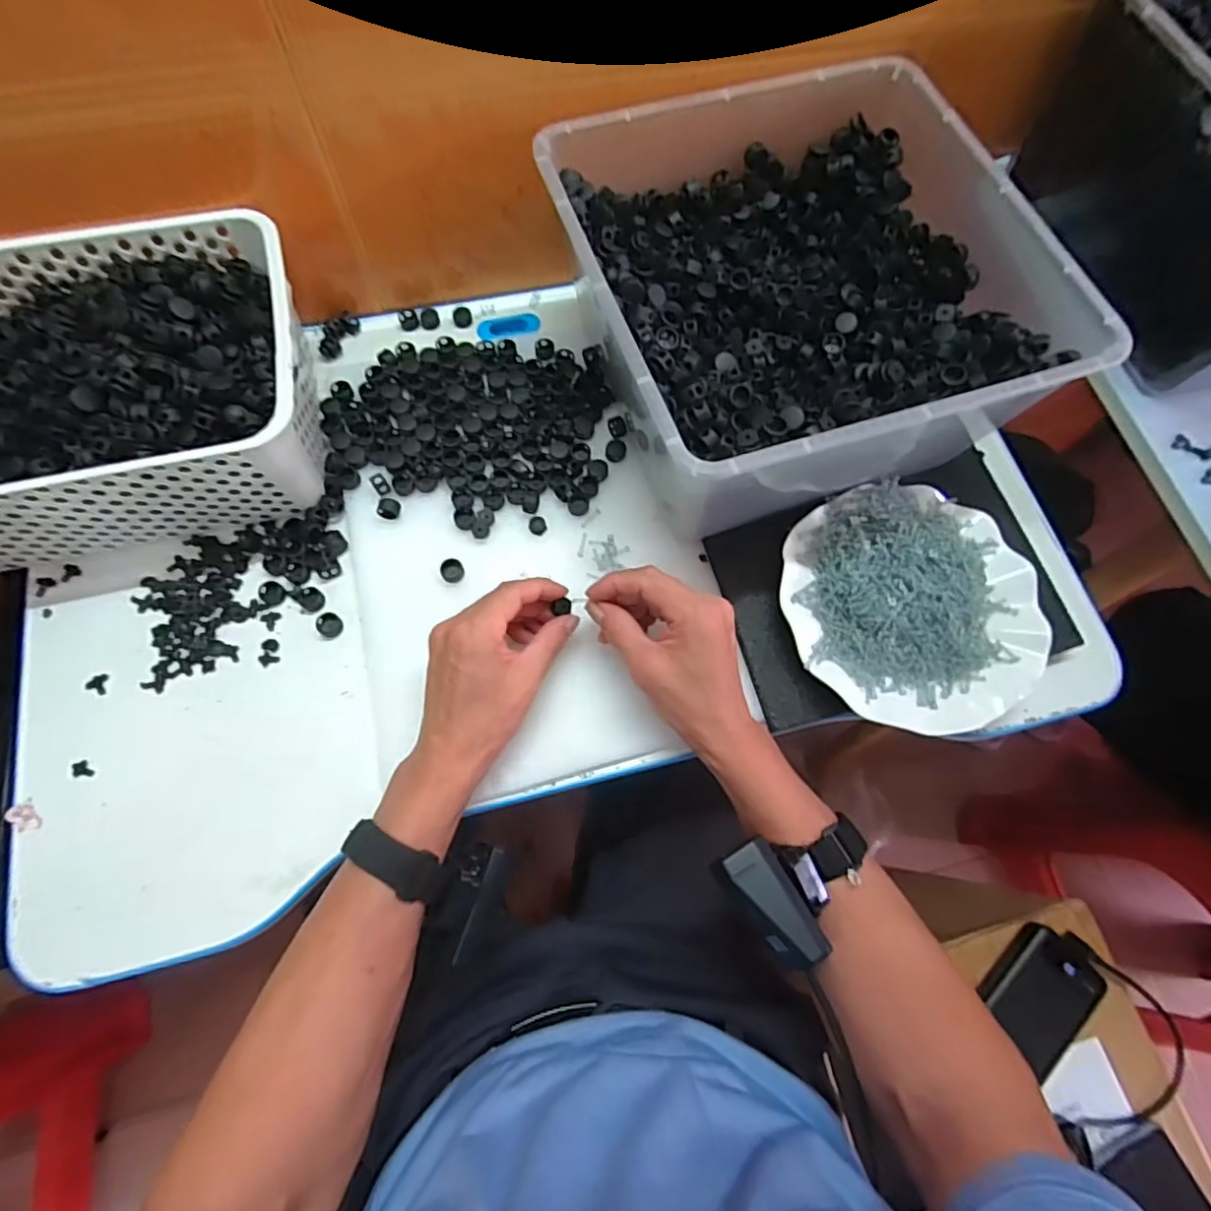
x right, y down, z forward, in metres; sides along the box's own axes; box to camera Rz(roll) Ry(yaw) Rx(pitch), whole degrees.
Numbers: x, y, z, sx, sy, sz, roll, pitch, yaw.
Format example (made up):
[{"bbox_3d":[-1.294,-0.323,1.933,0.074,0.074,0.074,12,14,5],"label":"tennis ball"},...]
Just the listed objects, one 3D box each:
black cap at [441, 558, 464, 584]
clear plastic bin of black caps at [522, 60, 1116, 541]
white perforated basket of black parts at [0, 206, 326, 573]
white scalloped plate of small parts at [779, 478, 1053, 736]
[{"bbox_3d":[-0.113,-0.027,0.449,0.016,0.007,0.018,-29,74,-12],"label":"black cap"},{"bbox_3d":[0.132,-0.215,0.458,0.293,0.144,0.292,-18,72,-9],"label":"clear plastic bin of black caps"},{"bbox_3d":[-0.366,-0.149,0.445,0.303,0.111,0.203,-14,72,-7],"label":"white perforated basket of black parts"},{"bbox_3d":[0.219,-0.002,0.447,0.179,0.035,0.178,1,70,-2],"label":"white scalloped plate of small parts"}]

